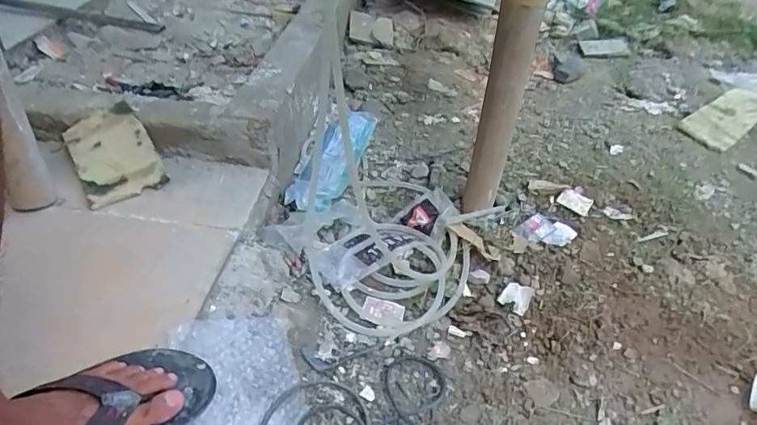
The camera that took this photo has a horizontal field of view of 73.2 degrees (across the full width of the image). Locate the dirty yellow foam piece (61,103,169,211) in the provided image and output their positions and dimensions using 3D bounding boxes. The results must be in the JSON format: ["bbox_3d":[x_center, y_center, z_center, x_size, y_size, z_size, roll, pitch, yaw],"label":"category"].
[{"bbox_3d":[-0.467,-0.104,0.889,0.129,0.026,0.196,-31,67,-13],"label":"dirty yellow foam piece"}]

